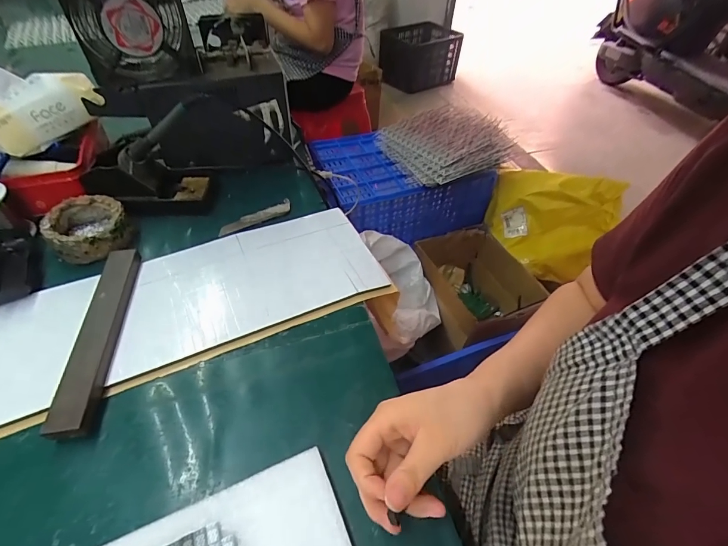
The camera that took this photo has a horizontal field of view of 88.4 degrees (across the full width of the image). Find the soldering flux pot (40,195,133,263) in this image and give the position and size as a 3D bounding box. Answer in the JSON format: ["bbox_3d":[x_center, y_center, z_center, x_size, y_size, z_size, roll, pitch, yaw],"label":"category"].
[{"bbox_3d":[-0.334,-0.057,0.456,0.081,0.041,0.080,1,47,-1],"label":"soldering flux pot"}]

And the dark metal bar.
[{"bbox_3d":[-0.258,0.056,0.368,0.026,0.025,0.209,-6,48,-8],"label":"dark metal bar"}]

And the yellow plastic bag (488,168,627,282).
[{"bbox_3d":[0.599,-0.155,1.208,0.376,0.327,0.097,12,7,16],"label":"yellow plastic bag"}]

